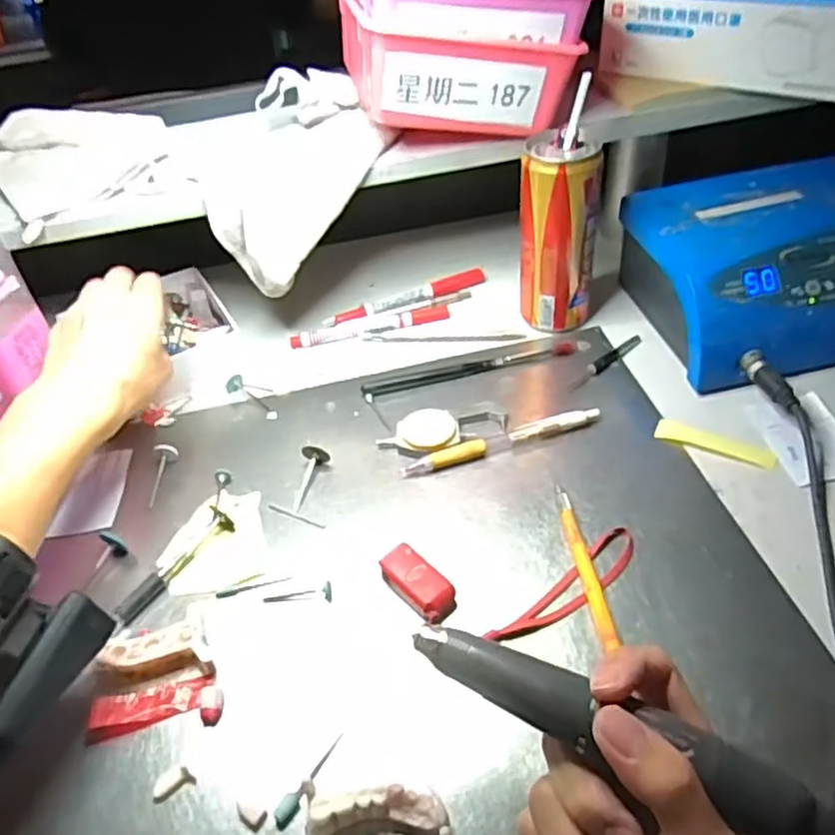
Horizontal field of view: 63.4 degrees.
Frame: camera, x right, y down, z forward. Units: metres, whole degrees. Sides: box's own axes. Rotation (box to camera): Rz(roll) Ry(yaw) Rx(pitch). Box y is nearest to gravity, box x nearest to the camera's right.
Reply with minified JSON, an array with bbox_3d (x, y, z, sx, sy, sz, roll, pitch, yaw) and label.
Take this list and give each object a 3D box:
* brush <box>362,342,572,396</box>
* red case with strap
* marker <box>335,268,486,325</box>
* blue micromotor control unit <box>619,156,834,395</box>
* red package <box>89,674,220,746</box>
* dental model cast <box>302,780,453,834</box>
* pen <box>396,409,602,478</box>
[{"bbox_3d":[0.040,-0.039,0.520,0.166,0.006,0.016,-13,45,-8],"label":"brush"},{"bbox_3d":[0.055,0.091,0.374,0.144,0.018,0.055,-7,44,-2],"label":"red case with strap"},{"bbox_3d":[-0.005,-0.109,0.605,0.142,0.010,0.018,-17,45,-12],"label":"marker"},{"bbox_3d":[0.280,-0.116,0.519,0.226,0.081,0.165,-12,45,-8],"label":"blue micromotor control unit"},{"bbox_3d":[-0.132,0.145,0.340,0.065,0.011,0.026,-10,44,-5],"label":"red package"},{"bbox_3d":[-0.018,0.179,0.293,0.066,0.020,0.031,1,44,6],"label":"dental model cast"},{"bbox_3d":[0.058,0.015,0.463,0.141,0.012,0.016,-15,45,-10],"label":"pen"}]

